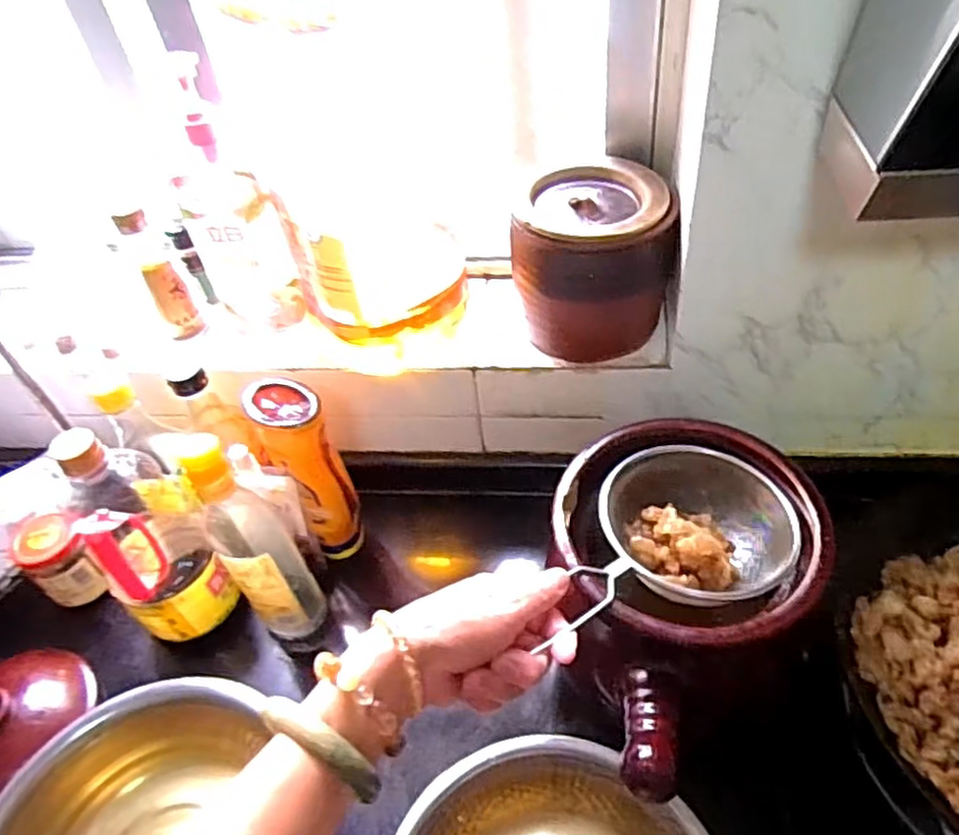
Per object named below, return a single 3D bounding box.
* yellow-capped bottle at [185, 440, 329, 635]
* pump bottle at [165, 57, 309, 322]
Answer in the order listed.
[{"bbox_3d":[-0.197,0.108,0.624,0.064,0.265,0.075,-30,51,-20],"label":"yellow-capped bottle"},{"bbox_3d":[-0.221,-0.182,0.646,0.073,0.230,0.064,31,57,30],"label":"pump bottle"}]

